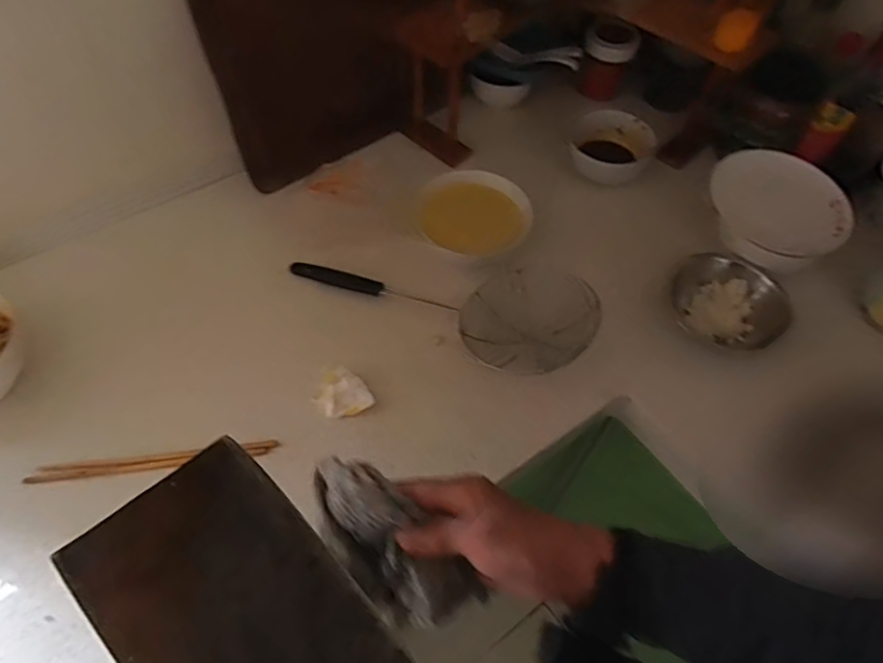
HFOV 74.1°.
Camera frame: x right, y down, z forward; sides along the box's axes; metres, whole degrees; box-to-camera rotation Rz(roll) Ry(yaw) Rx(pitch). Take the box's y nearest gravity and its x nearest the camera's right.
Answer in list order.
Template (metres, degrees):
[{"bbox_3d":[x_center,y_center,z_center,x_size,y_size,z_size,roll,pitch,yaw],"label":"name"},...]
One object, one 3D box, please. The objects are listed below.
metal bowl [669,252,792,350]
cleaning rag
[{"bbox_3d":[0.364,-0.040,0.737,0.136,0.051,0.124,1,56,-2],"label":"metal bowl"},{"bbox_3d":[-0.035,0.150,0.407,0.060,0.050,0.142,-40,96,-26],"label":"cleaning rag"}]

